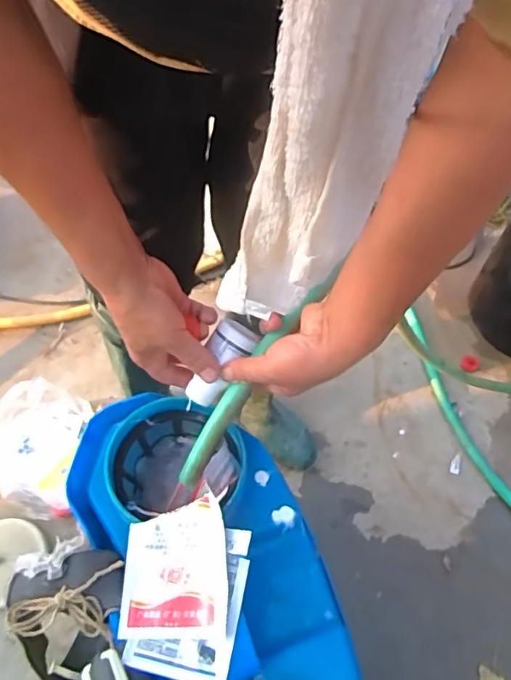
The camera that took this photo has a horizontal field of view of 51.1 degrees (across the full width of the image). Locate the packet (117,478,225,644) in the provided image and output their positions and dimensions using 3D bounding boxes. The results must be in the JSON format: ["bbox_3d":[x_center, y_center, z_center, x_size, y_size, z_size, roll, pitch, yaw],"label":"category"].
[{"bbox_3d":[-0.065,0.179,0.423,0.082,0.014,0.099,-8,60,9],"label":"packet"}]

